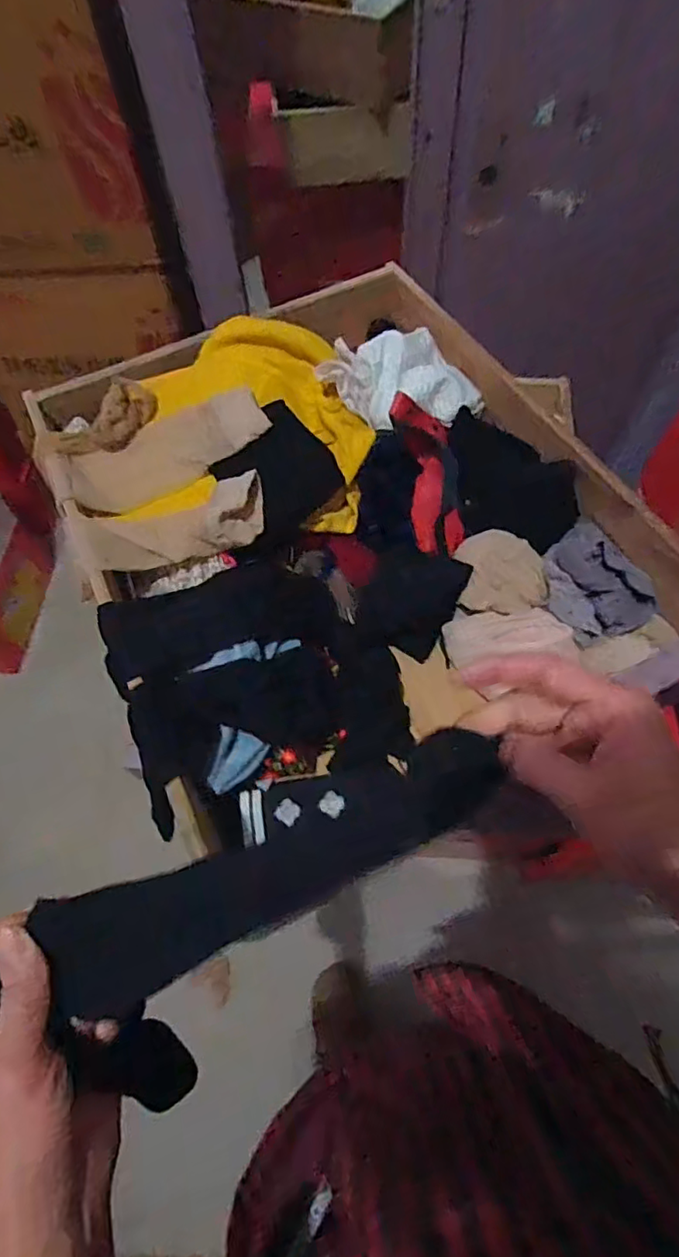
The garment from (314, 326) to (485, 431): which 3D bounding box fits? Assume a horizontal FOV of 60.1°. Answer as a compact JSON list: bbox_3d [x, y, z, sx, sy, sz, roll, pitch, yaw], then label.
[{"bbox_3d":[0.053,-0.219,0.515,0.134,0.049,0.093,-23,64,-10],"label":"garment"}]

